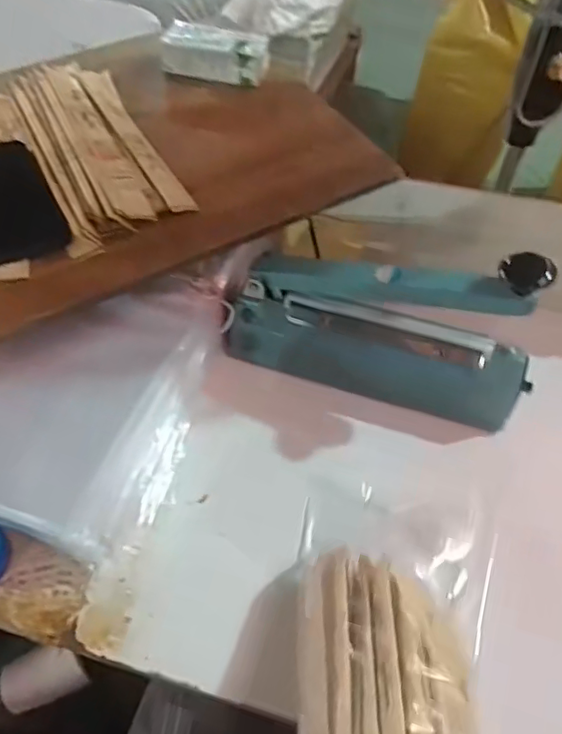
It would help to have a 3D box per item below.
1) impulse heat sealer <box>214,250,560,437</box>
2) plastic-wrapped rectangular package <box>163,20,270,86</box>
[{"bbox_3d":[0.099,-0.049,0.581,0.309,0.174,0.078,15,57,8],"label":"impulse heat sealer"},{"bbox_3d":[-0.078,-0.384,0.705,0.128,0.039,0.062,17,57,10],"label":"plastic-wrapped rectangular package"}]

